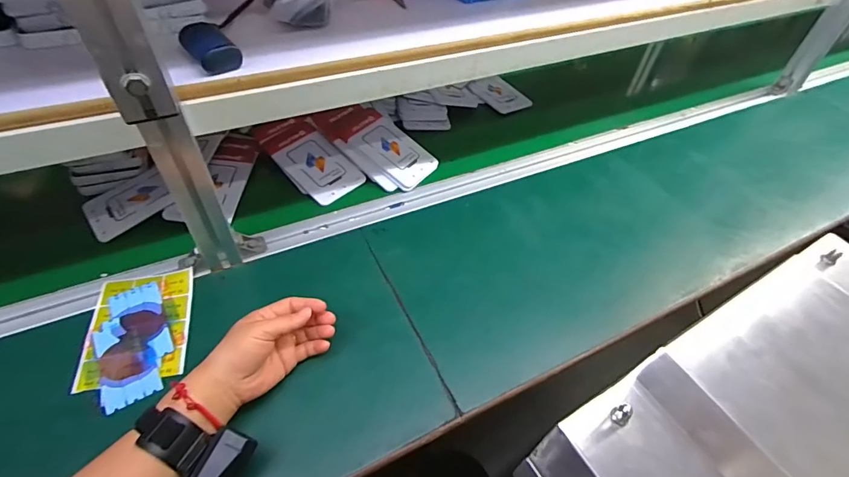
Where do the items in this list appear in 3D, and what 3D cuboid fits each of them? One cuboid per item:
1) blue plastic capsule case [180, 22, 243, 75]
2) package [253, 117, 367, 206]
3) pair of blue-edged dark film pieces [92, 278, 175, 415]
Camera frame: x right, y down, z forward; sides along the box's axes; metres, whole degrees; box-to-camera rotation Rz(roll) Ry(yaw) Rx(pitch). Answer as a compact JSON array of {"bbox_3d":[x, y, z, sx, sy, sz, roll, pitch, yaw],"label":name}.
[{"bbox_3d":[-0.221,-0.200,0.453,0.046,0.026,0.072,-28,57,-27],"label":"blue plastic capsule case"},{"bbox_3d":[-0.184,-0.130,0.697,0.096,0.011,0.181,-36,72,-25],"label":"package"},{"bbox_3d":[-0.324,0.114,0.486,0.069,0.009,0.145,-21,54,-22],"label":"pair of blue-edged dark film pieces"}]

